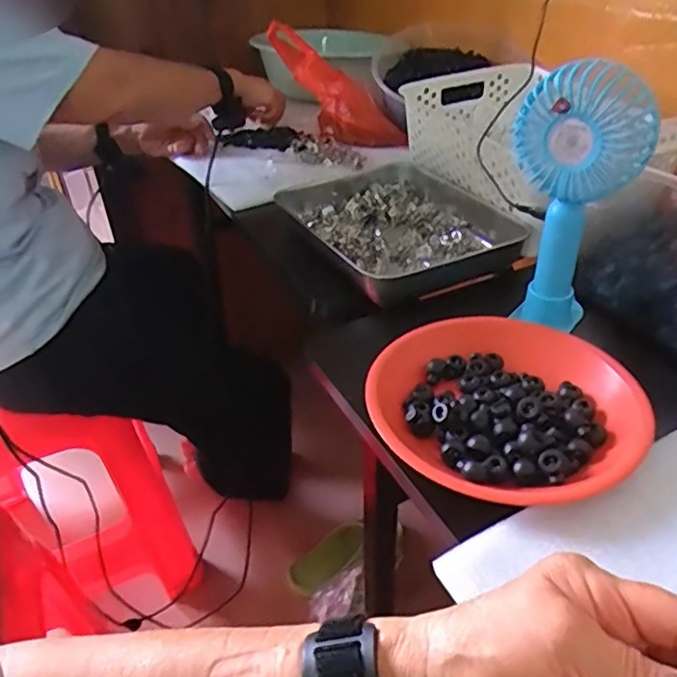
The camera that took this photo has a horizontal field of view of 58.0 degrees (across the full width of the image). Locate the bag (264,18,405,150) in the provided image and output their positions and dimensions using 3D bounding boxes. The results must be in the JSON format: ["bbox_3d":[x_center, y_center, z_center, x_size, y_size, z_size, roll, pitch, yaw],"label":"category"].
[{"bbox_3d":[-0.018,-0.418,0.990,0.107,0.087,0.307,-31,73,-35],"label":"bag"}]

